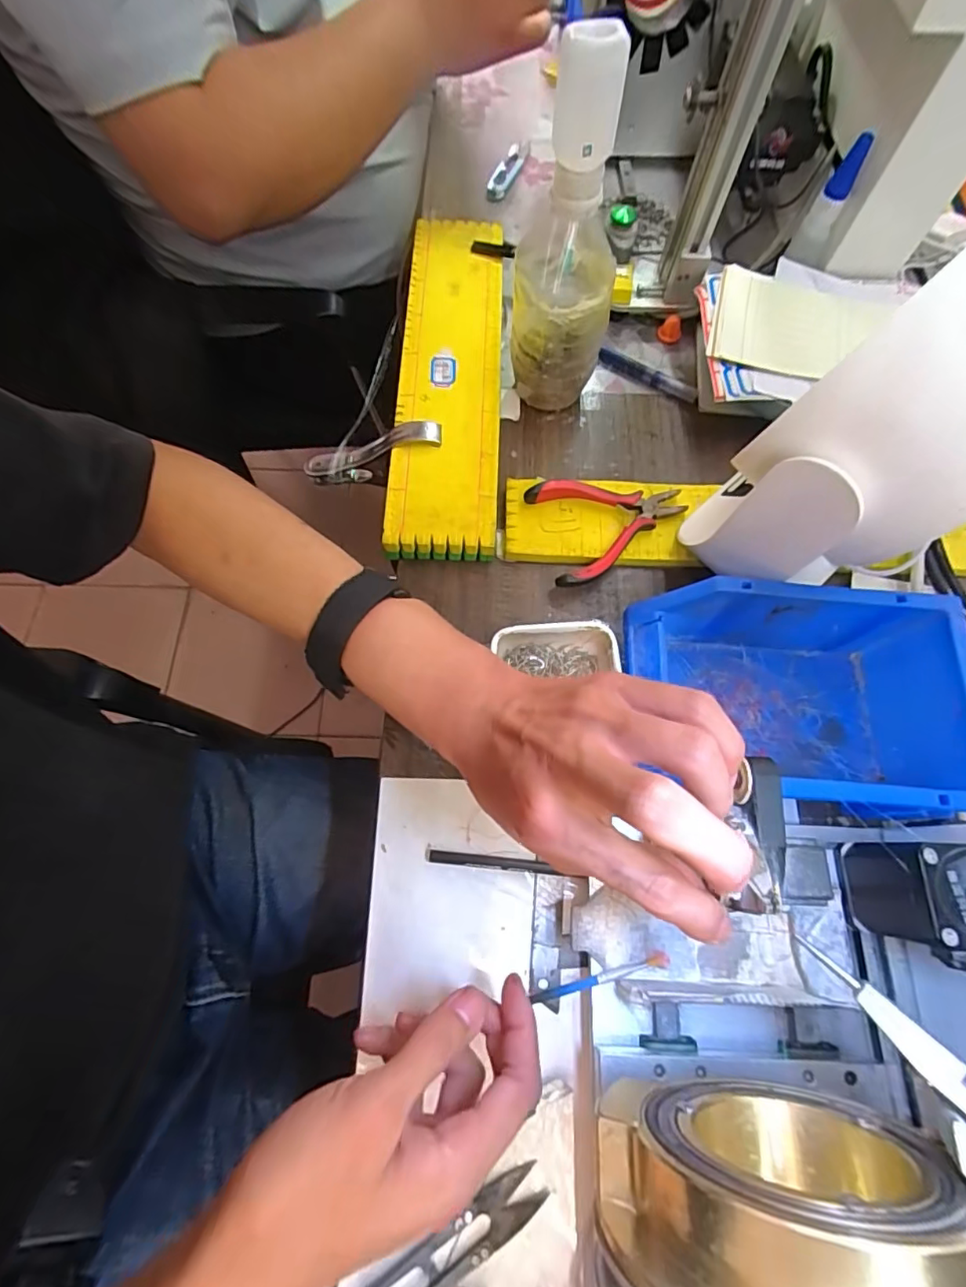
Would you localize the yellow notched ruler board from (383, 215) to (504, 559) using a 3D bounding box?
[{"bbox_3d":[-0.027,-0.217,0.454,0.081,0.027,0.323,2,69,0],"label":"yellow notched ruler board"}]

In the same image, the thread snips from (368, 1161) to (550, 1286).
[{"bbox_3d":[-0.016,0.301,0.268,0.102,0.009,0.022,-30,73,-12],"label":"thread snips"}]

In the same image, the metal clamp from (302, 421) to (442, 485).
[{"bbox_3d":[-0.088,-0.150,0.432,0.116,0.024,0.024,-13,68,22],"label":"metal clamp"}]

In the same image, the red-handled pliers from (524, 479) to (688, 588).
[{"bbox_3d":[0.095,-0.090,0.399,0.109,0.013,0.079,-16,74,-7],"label":"red-handled pliers"}]

